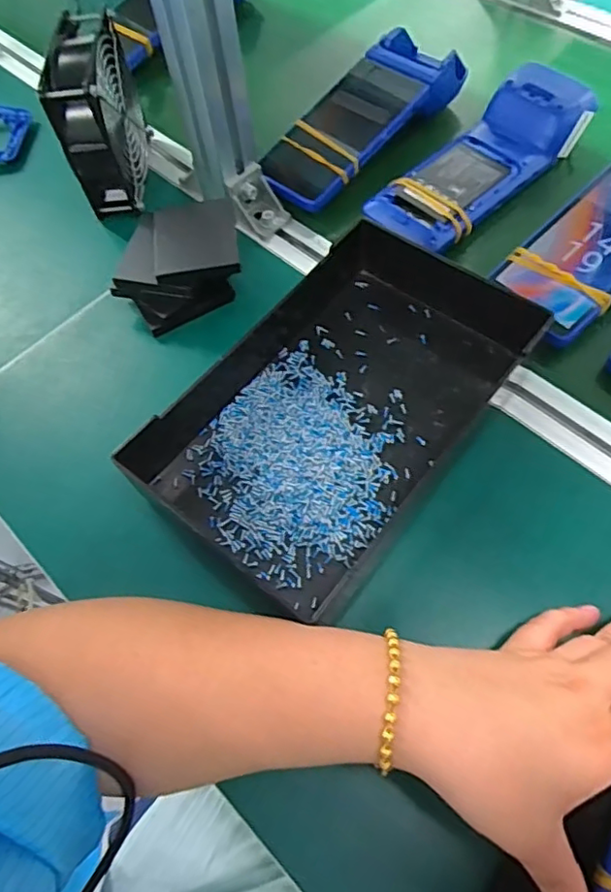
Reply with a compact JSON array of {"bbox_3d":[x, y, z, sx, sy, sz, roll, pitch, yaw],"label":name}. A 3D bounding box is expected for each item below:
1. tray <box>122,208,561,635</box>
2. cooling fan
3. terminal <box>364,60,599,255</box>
[{"bbox_3d":[0.032,-0.042,0.407,0.169,0.049,0.292,35,71,20],"label":"tray"},{"bbox_3d":[-0.177,-0.291,0.522,0.048,0.131,0.132,-5,62,2],"label":"cooling fan"},{"bbox_3d":[0.154,-0.246,0.513,0.225,0.048,0.084,-40,65,-8],"label":"terminal"}]

